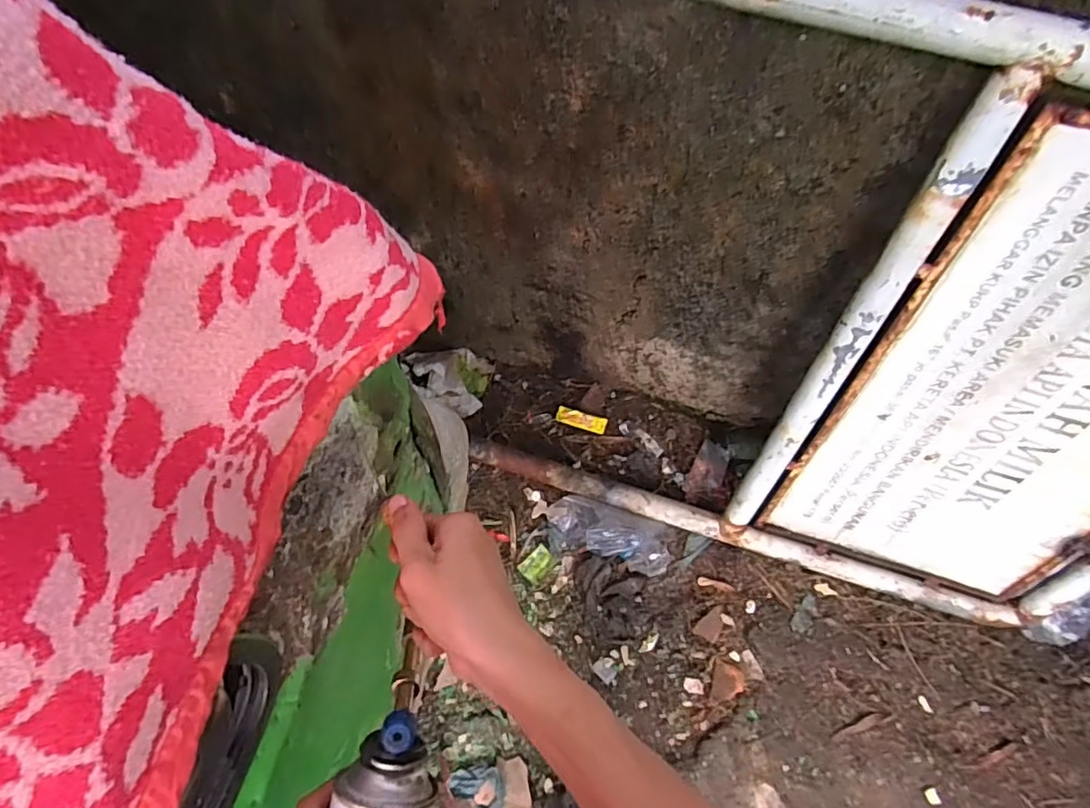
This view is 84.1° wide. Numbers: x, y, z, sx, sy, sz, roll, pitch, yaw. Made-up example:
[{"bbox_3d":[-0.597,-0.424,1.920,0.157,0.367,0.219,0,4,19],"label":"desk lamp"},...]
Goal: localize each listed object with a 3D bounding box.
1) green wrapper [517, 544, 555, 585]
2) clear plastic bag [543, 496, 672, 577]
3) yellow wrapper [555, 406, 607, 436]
[{"bbox_3d":[-0.019,0.373,1.409,0.078,0.004,0.061,-43,77,-9],"label":"green wrapper"},{"bbox_3d":[0.147,0.301,1.397,0.294,0.070,0.110,17,60,7],"label":"clear plastic bag"},{"bbox_3d":[0.089,0.040,1.493,0.127,0.013,0.044,15,72,16],"label":"yellow wrapper"}]

